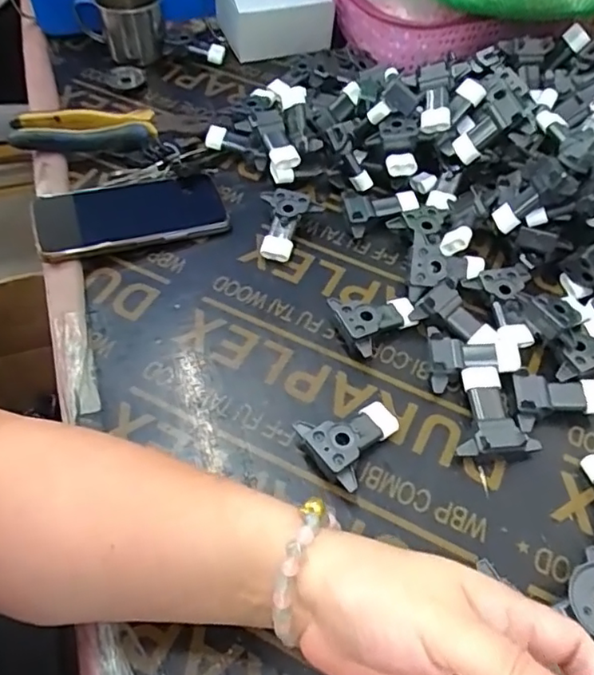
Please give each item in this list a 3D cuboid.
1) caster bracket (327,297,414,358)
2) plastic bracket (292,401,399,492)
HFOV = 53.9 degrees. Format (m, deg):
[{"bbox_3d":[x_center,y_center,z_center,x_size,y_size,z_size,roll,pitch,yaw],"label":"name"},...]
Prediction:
[{"bbox_3d":[0.064,-0.015,0.462,0.067,0.028,0.048,-24,58,-18],"label":"caster bracket"},{"bbox_3d":[0.040,0.069,0.401,0.064,0.026,0.054,-31,60,-22],"label":"plastic bracket"}]

